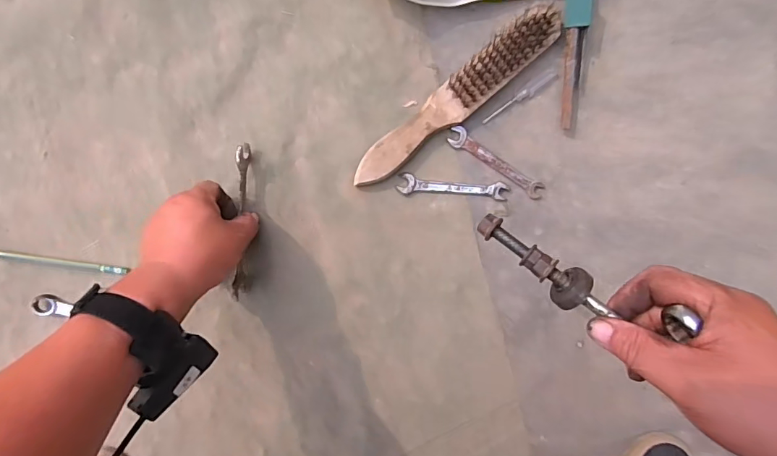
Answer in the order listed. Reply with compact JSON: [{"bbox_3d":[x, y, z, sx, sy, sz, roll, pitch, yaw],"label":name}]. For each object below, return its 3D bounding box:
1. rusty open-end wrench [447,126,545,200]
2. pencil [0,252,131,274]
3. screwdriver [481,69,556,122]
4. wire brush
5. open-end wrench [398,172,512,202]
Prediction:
[{"bbox_3d":[0.118,-0.069,0.482,0.119,0.004,0.021,31,96,-8],"label":"rusty open-end wrench"},{"bbox_3d":[-0.356,0.038,0.477,0.149,0.009,0.013,7,99,-5],"label":"pencil"},{"bbox_3d":[0.139,-0.138,0.474,0.088,0.006,0.011,-34,100,2],"label":"screwdriver"},{"bbox_3d":[0.069,-0.132,0.459,0.250,0.023,0.044,-41,99,4],"label":"wire brush"},{"bbox_3d":[0.071,-0.043,0.481,0.118,0.006,0.020,5,99,-4],"label":"open-end wrench"}]

